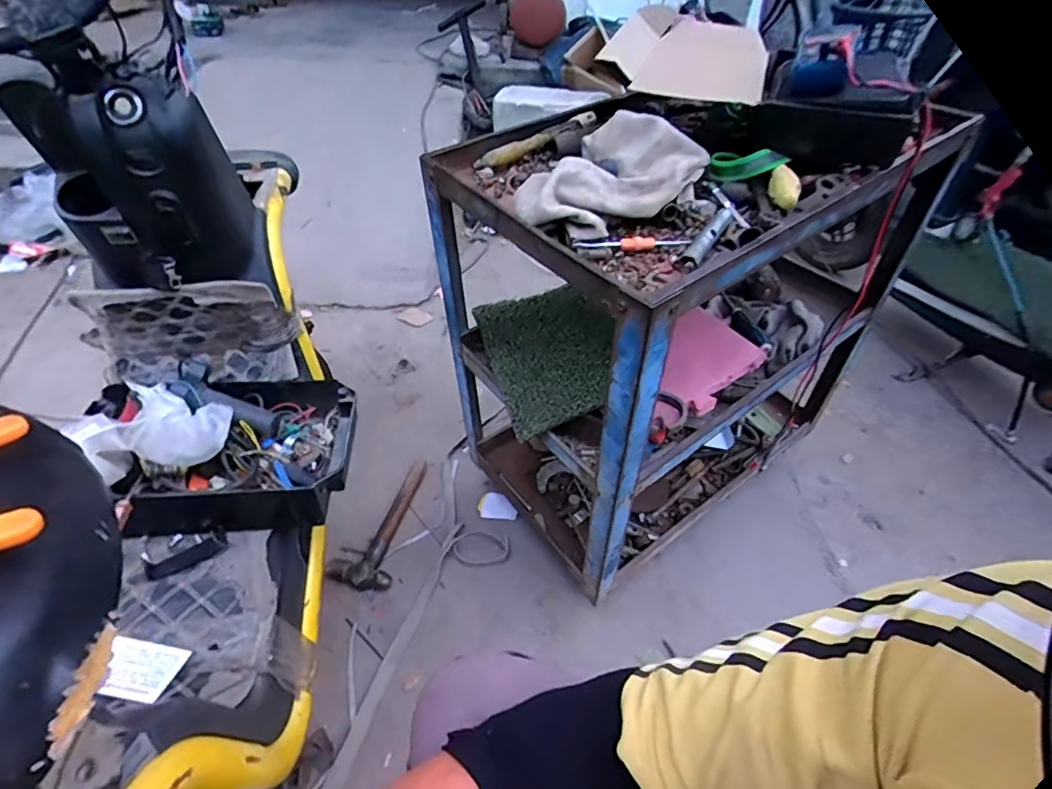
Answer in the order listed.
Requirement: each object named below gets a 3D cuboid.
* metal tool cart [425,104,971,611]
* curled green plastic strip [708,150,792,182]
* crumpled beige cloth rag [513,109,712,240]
[{"bbox_3d":[0.259,-0.123,0.919,0.718,0.709,0.396,-26,50,-28],"label":"metal tool cart"},{"bbox_3d":[0.272,-0.284,0.648,0.085,0.032,0.039,4,40,25],"label":"curled green plastic strip"},{"bbox_3d":[0.095,-0.257,0.596,0.233,0.084,0.139,-28,51,-29],"label":"crumpled beige cloth rag"}]

